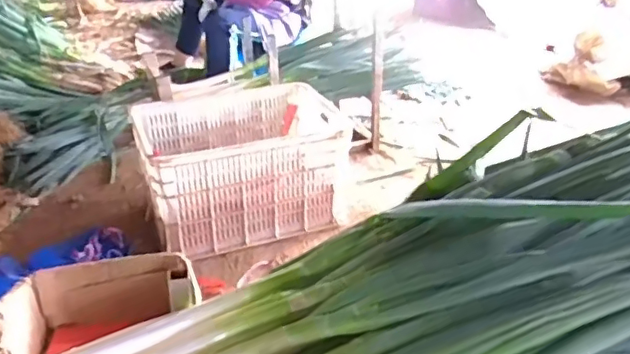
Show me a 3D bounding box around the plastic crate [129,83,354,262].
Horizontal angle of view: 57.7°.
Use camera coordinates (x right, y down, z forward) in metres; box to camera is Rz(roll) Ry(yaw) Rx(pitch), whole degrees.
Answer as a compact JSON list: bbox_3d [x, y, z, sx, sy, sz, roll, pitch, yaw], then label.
[{"bbox_3d":[-0.221,-0.043,1.719,0.561,0.328,0.418,-13,31,-20],"label":"plastic crate"}]

